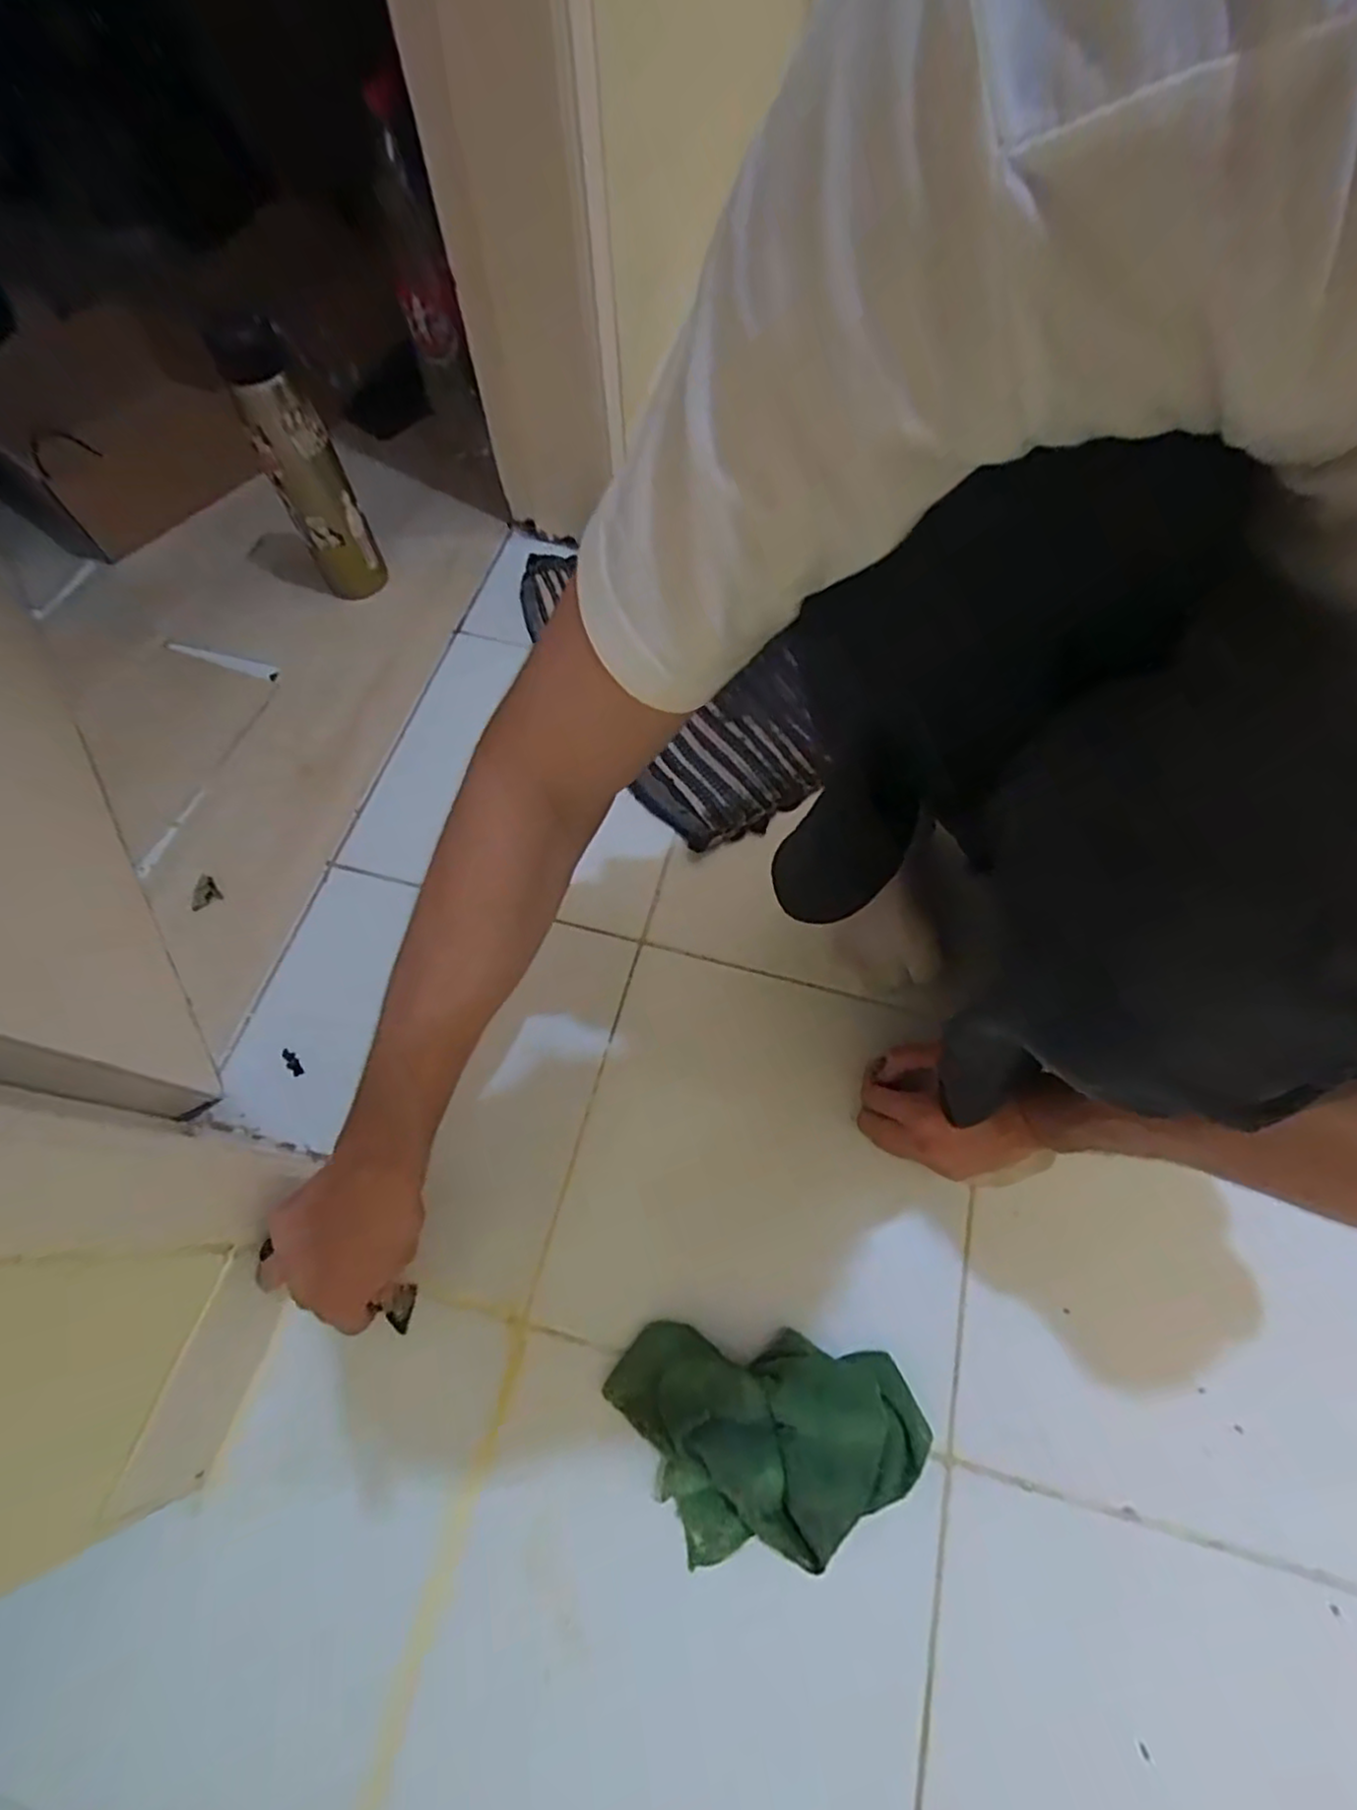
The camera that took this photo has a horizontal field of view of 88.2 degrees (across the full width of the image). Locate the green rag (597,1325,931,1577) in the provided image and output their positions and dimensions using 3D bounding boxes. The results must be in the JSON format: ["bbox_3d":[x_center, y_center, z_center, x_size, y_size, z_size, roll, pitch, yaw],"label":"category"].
[{"bbox_3d":[0.057,0.342,0.443,0.203,0.043,0.121,3,65,1],"label":"green rag"}]

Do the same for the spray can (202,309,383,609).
[{"bbox_3d":[-0.368,-0.425,0.702,0.066,0.234,0.066,-23,67,-11],"label":"spray can"}]

